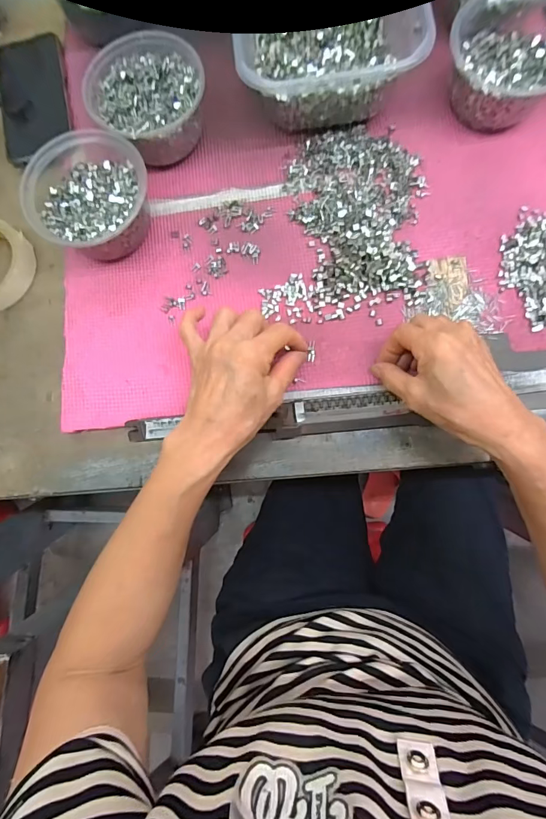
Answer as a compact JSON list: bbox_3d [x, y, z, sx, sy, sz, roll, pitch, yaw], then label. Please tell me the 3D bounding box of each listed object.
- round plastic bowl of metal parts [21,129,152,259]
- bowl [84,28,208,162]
[{"bbox_3d":[-0.175,-0.205,0.383,0.113,0.058,0.108,-1,80,4],"label":"round plastic bowl of metal parts"},{"bbox_3d":[-0.123,-0.312,0.394,0.111,0.053,0.110,-1,80,4],"label":"bowl"}]

